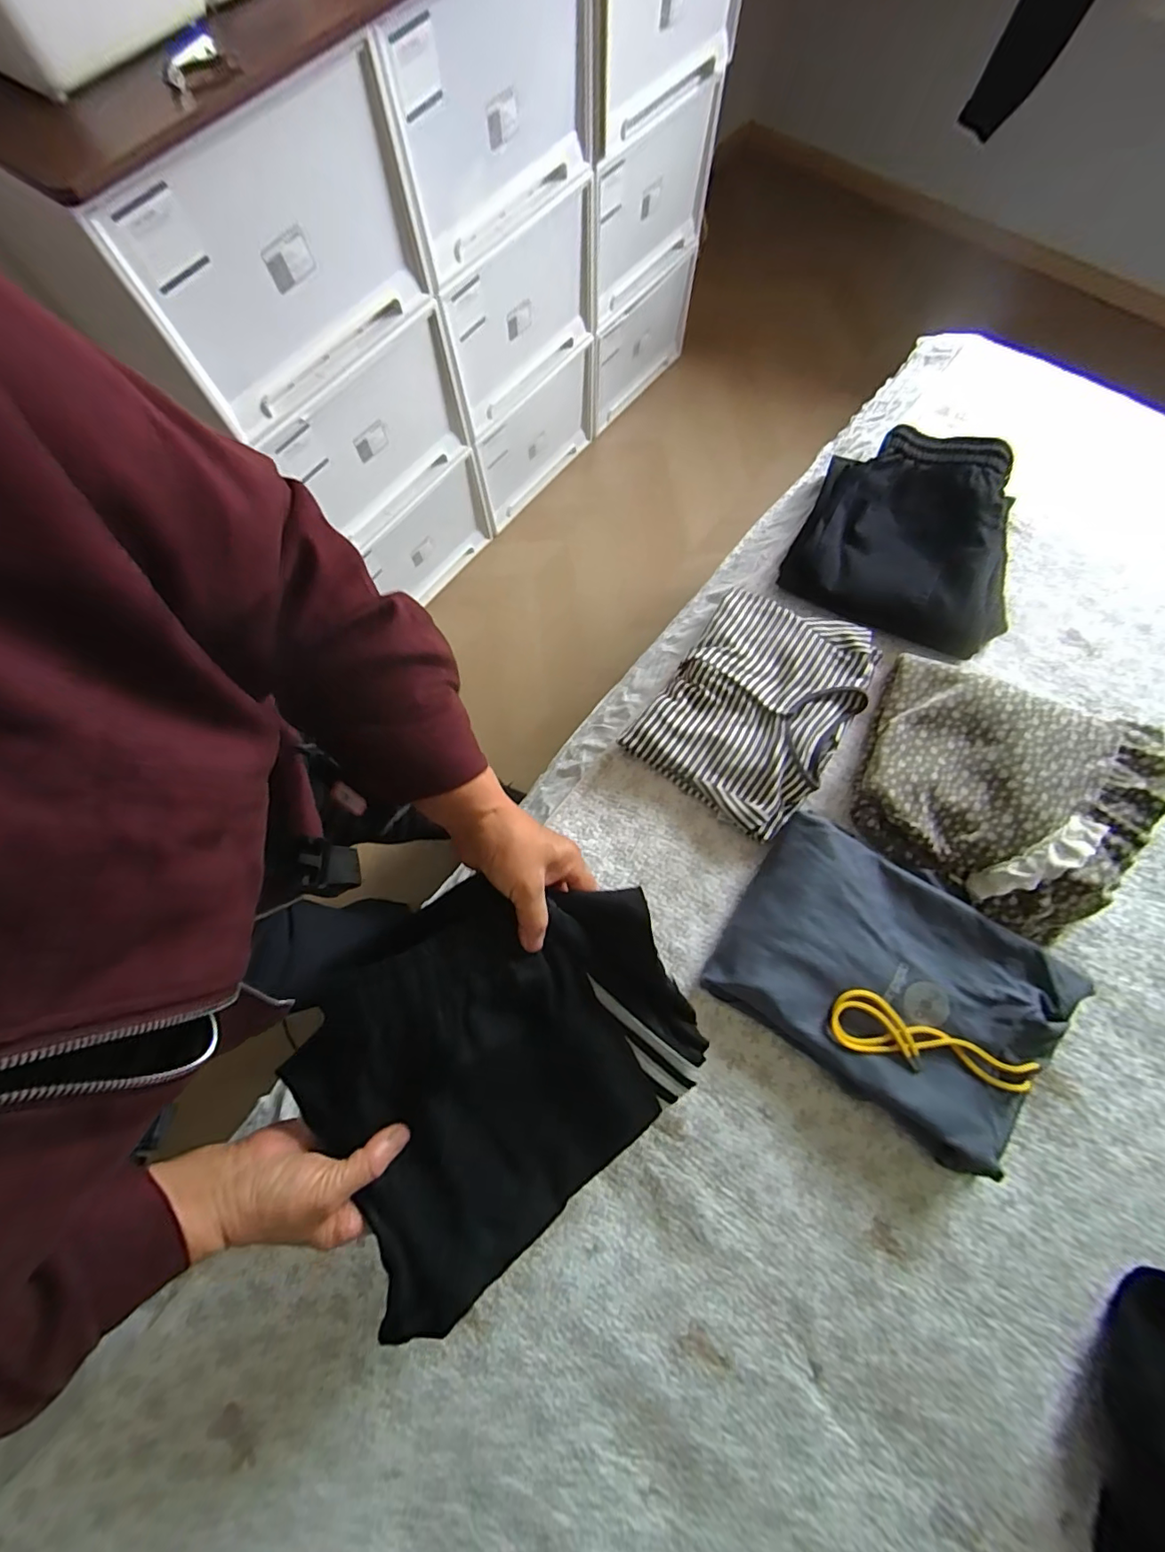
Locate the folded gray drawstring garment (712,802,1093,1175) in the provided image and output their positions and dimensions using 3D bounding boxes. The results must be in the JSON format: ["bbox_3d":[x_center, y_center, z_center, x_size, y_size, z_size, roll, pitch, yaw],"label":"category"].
[{"bbox_3d":[0.318,0.217,0.558,0.314,0.054,0.225,33,77,10],"label":"folded gray drawstring garment"}]

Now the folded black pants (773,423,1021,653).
[{"bbox_3d":[0.446,-0.320,0.706,0.279,0.078,0.306,26,76,8],"label":"folded black pants"}]

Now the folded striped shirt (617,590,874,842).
[{"bbox_3d":[0.219,-0.094,0.649,0.214,0.041,0.297,34,77,10],"label":"folded striped shirt"}]

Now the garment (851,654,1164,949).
[{"bbox_3d":[0.481,0.014,0.604,0.295,0.081,0.283,26,76,8],"label":"garment"}]

